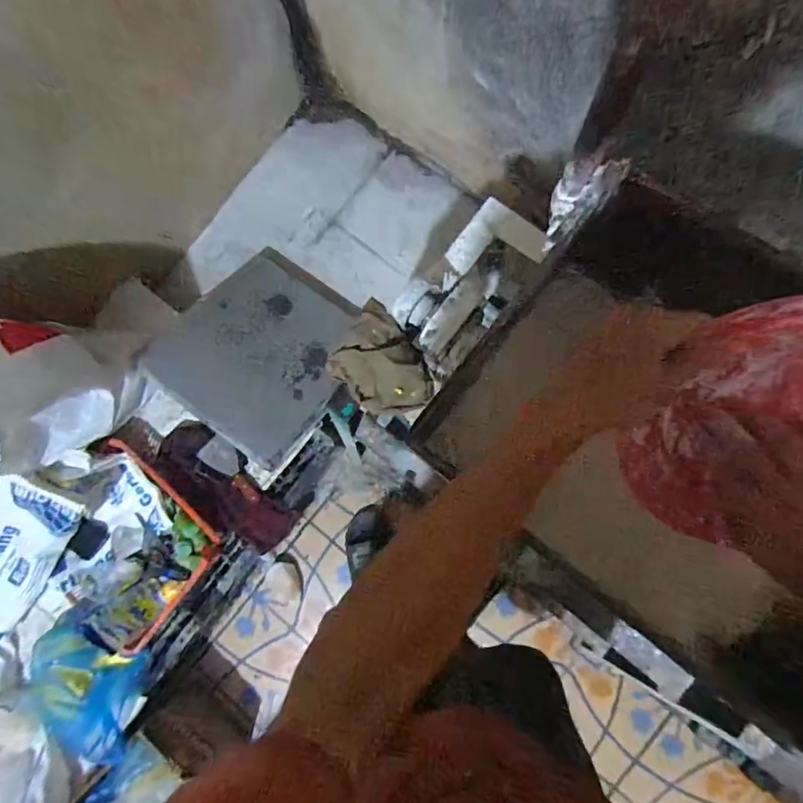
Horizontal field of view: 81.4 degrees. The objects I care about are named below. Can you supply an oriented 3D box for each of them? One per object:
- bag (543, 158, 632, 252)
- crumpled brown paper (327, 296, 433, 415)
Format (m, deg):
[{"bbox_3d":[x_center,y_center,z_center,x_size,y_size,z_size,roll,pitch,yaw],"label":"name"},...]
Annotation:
[{"bbox_3d":[0.165,-0.190,0.438,0.048,0.027,0.102,39,88,8],"label":"bag"},{"bbox_3d":[-0.028,-0.050,0.715,0.126,0.061,0.162,-45,82,-2],"label":"crumpled brown paper"}]

